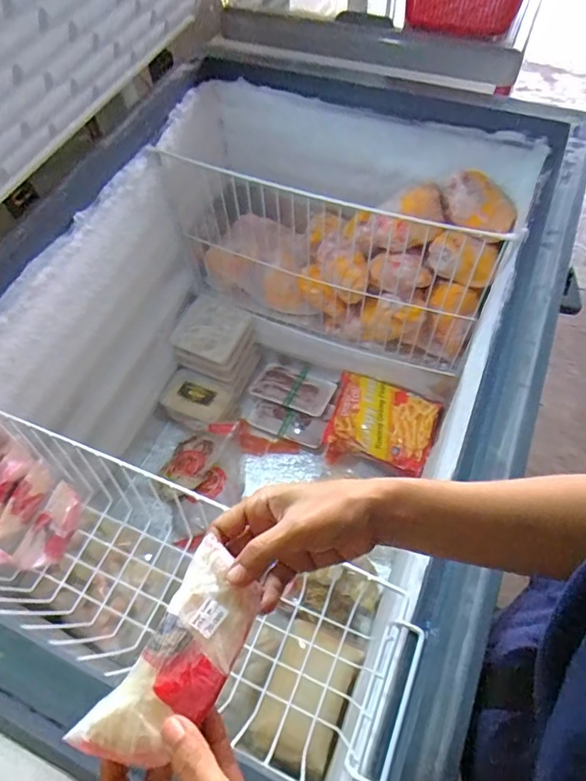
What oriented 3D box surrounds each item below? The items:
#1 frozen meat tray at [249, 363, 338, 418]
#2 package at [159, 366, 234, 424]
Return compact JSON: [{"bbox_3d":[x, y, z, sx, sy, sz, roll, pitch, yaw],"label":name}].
[{"bbox_3d":[0.000,-0.005,1.351,0.214,0.034,0.126,19,64,14],"label":"frozen meat tray"},{"bbox_3d":[-0.249,0.018,1.285,0.168,0.040,0.112,20,73,2],"label":"package"}]

